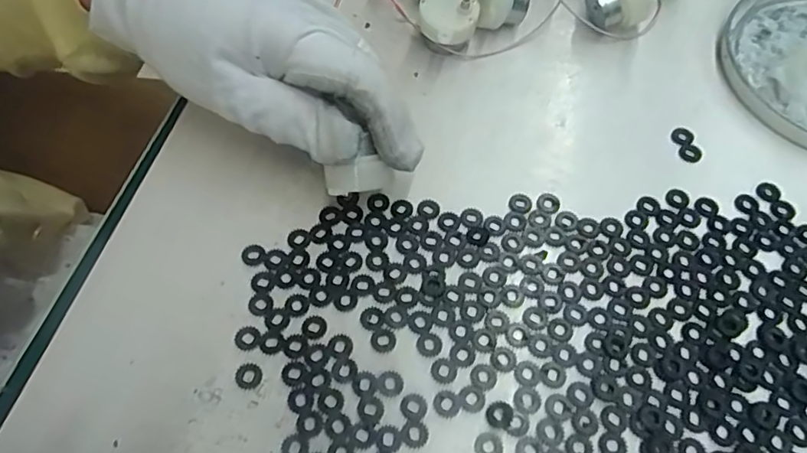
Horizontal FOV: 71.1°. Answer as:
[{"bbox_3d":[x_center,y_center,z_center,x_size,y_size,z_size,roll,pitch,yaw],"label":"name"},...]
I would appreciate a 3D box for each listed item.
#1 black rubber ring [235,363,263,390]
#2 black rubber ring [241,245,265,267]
[{"bbox_3d":[-0.063,0.060,0.229,0.010,0.004,0.010,0,60,0],"label":"black rubber ring"},{"bbox_3d":[-0.068,0.012,0.255,0.010,0.004,0.011,-1,58,1],"label":"black rubber ring"}]

